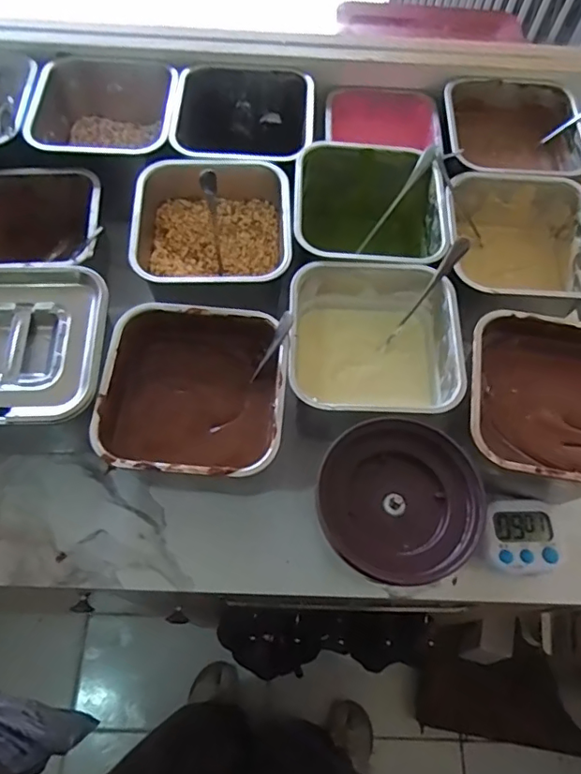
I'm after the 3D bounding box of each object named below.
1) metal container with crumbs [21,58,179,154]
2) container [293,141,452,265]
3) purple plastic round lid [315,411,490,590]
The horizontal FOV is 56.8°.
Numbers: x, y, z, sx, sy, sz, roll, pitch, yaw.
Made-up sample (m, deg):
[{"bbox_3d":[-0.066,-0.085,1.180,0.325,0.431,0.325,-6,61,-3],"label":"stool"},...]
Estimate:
[{"bbox_3d":[-0.191,-0.275,0.579,0.139,0.083,0.131,3,65,-1],"label":"metal container with crumbs"},{"bbox_3d":[0.075,-0.158,0.540,0.144,0.092,0.141,1,65,-2],"label":"container"},{"bbox_3d":[0.078,0.080,0.388,0.112,0.023,0.113,1,65,-2],"label":"purple plastic round lid"}]

